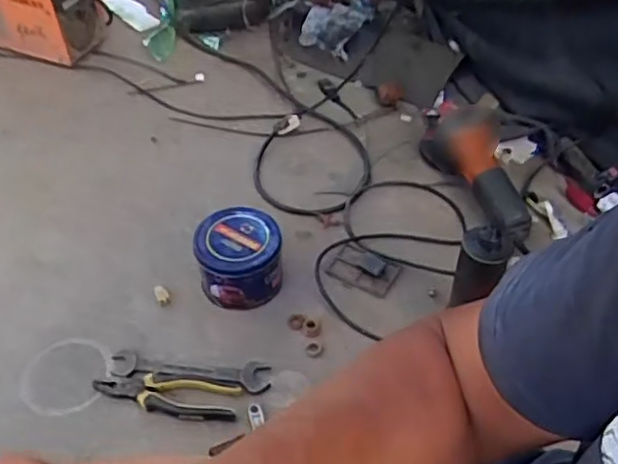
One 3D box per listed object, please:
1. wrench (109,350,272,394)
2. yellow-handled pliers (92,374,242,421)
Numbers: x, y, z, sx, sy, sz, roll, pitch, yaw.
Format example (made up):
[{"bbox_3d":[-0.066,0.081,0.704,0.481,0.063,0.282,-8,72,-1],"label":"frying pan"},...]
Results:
[{"bbox_3d":[-0.163,0.186,0.896,0.218,0.015,0.046,6,47,6],"label":"wrench"},{"bbox_3d":[-0.189,0.214,0.872,0.192,0.014,0.062,8,47,8],"label":"yellow-handled pliers"}]

